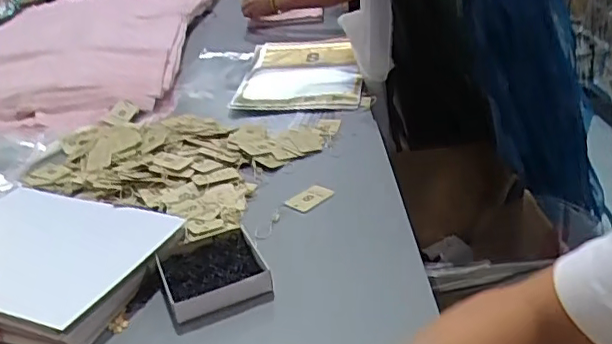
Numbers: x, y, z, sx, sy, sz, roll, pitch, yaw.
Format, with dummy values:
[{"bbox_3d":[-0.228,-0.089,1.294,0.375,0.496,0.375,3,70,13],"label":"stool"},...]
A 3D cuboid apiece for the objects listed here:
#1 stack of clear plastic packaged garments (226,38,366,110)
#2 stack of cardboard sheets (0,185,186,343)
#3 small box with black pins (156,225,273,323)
[{"bbox_3d":[-0.007,-0.211,1.188,0.238,0.051,0.366,-1,28,8],"label":"stack of clear plastic packaged garments"},{"bbox_3d":[-0.303,0.096,0.657,0.279,0.037,0.198,7,30,23],"label":"stack of cardboard sheets"},{"bbox_3d":[-0.103,0.103,0.624,0.104,0.026,0.112,-15,29,-18],"label":"small box with black pins"}]

